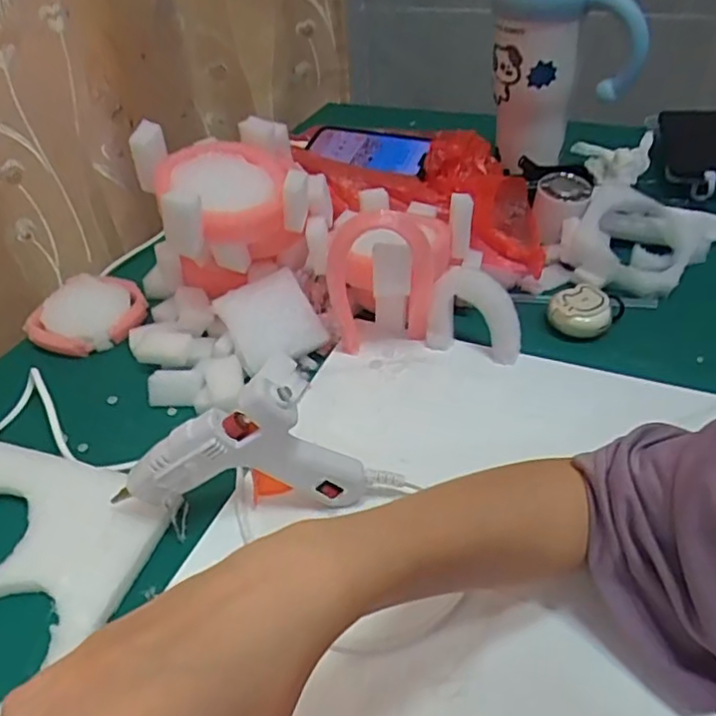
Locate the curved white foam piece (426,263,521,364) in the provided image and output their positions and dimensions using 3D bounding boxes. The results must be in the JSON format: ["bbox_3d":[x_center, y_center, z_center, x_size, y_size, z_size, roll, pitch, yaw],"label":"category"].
[{"bbox_3d":[0.095,-0.036,0.516,0.074,0.065,0.031,12,43,20],"label":"curved white foam piece"}]

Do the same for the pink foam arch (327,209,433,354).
[{"bbox_3d":[0.019,-0.059,0.504,0.081,0.133,0.030,-10,40,-5],"label":"pink foam arch"}]

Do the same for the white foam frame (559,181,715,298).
[{"bbox_3d":[0.277,-0.125,0.624,0.118,0.049,0.174,25,49,31],"label":"white foam frame"}]

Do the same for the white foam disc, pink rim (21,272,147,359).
[{"bbox_3d":[-0.248,-0.044,0.601,0.093,0.022,0.093,-3,40,3],"label":"white foam disc, pink rim"}]

